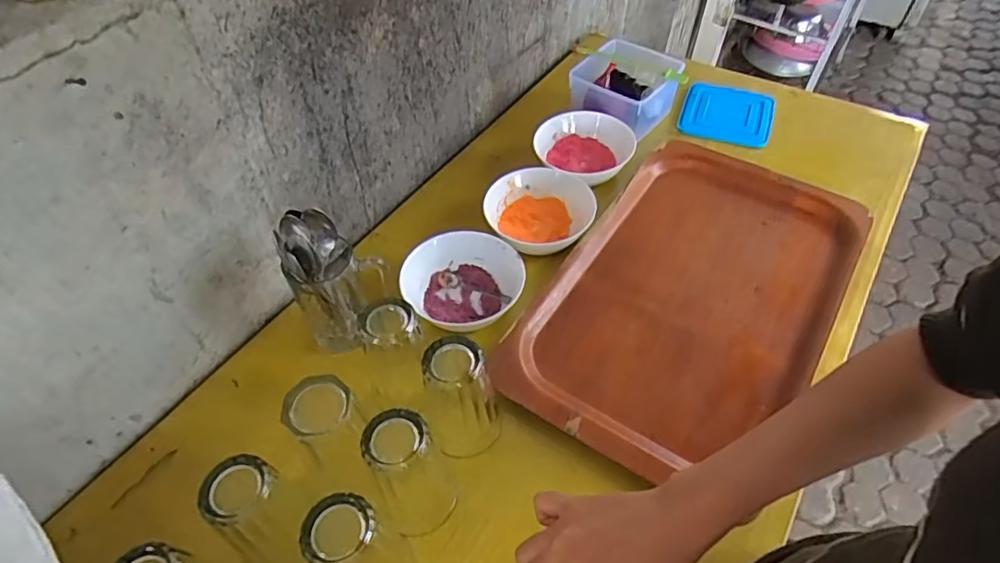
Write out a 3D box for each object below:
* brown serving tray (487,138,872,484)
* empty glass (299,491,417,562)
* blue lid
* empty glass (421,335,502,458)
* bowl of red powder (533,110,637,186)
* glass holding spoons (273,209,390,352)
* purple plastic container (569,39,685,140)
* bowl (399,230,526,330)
[{"bbox_3d":[0.240,0.005,0.713,0.298,0.017,0.502,29,57,21],"label":"brown serving tray"},{"bbox_3d":[-0.115,0.229,0.478,0.075,0.130,0.066,-28,56,-20],"label":"empty glass"},{"bbox_3d":[0.368,-0.274,0.939,0.138,0.008,0.139,18,54,14],"label":"blue lid"},{"bbox_3d":[-0.037,0.110,0.561,0.066,0.111,0.064,-13,52,-10],"label":"empty glass"},{"bbox_3d":[0.120,-0.190,0.864,0.140,0.053,0.142,0,51,0],"label":"bowl of red powder"},{"bbox_3d":[-0.183,0.000,0.647,0.073,0.170,0.088,34,59,24],"label":"glass holding spoons"},{"bbox_3d":[0.196,-0.304,0.909,0.143,0.075,0.127,25,55,19],"label":"purple plastic container"},{"bbox_3d":[-0.042,0.004,0.705,0.142,0.050,0.125,-19,54,-14],"label":"bowl"}]

